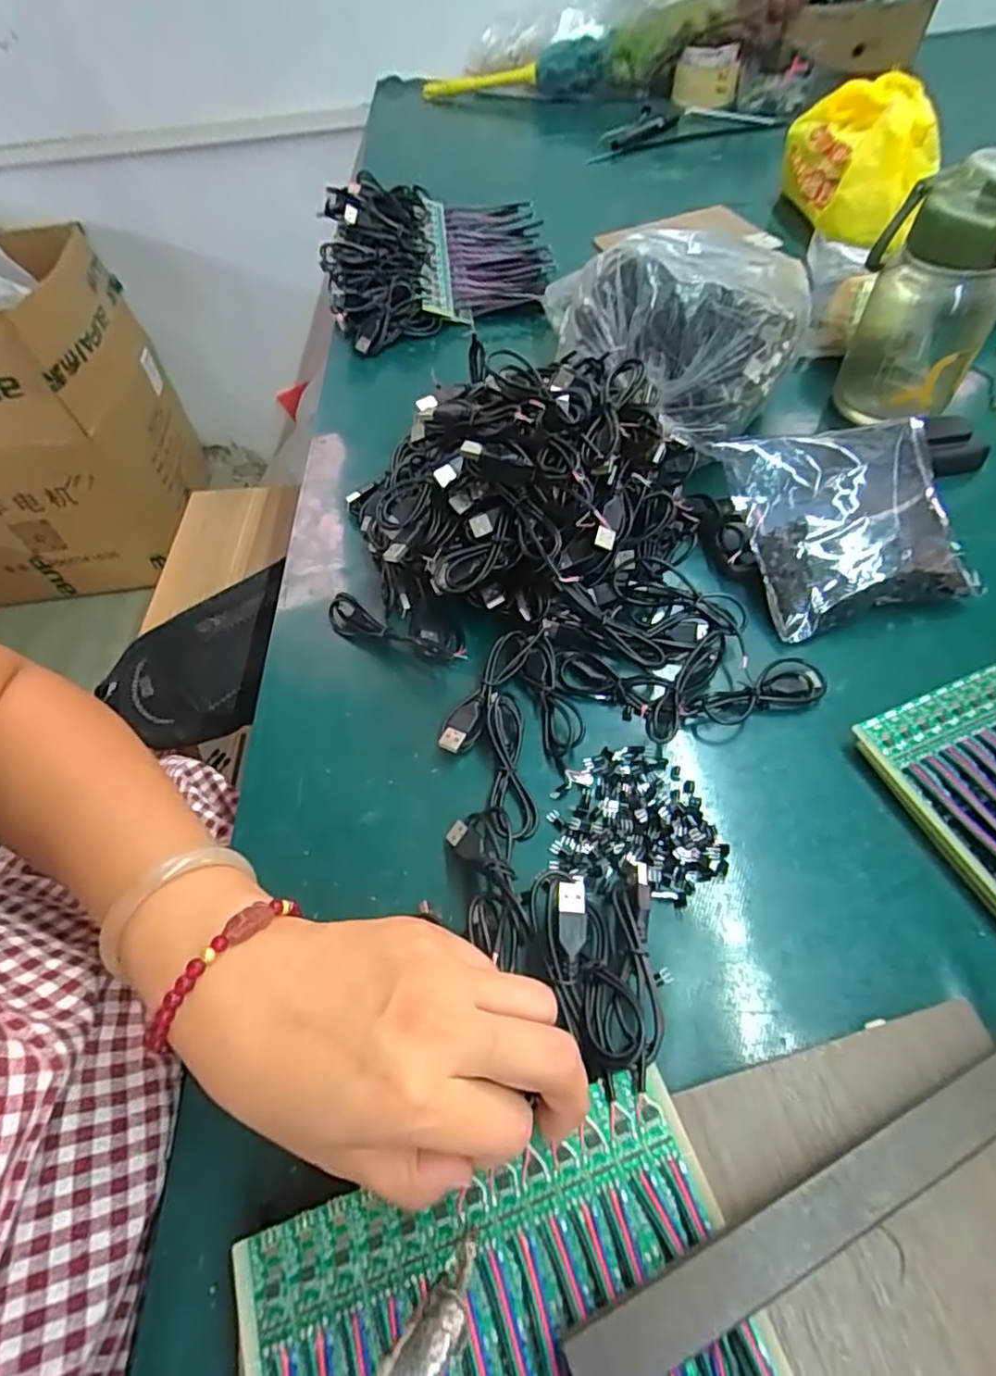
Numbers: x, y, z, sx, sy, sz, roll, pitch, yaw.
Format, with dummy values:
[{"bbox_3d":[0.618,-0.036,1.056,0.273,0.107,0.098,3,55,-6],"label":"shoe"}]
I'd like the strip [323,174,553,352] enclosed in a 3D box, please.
[{"bbox_3d":[-0.063,-0.453,0.665,0.240,0.039,0.181,-17,87,-12],"label":"strip"}]

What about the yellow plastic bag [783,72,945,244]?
[{"bbox_3d":[0.368,-0.543,0.656,0.148,0.101,0.119,17,59,13],"label":"yellow plastic bag"}]

